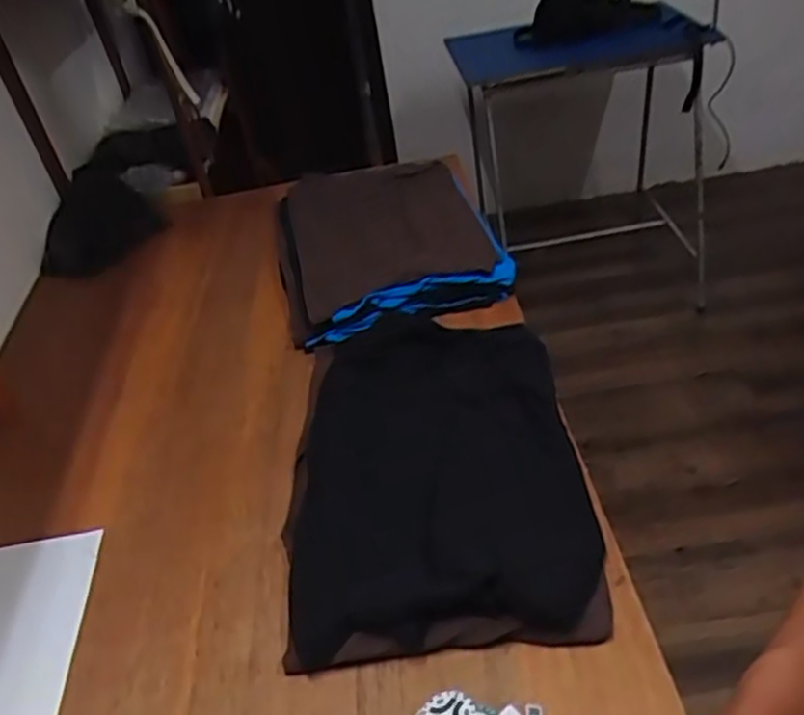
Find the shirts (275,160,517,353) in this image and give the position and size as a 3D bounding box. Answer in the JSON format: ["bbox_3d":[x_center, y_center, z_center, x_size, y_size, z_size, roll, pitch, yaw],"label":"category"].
[{"bbox_3d":[-0.027,-0.228,1.419,0.406,0.087,0.557,-13,40,-7],"label":"shirts"}]

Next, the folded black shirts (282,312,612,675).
[{"bbox_3d":[0.039,0.118,0.974,0.356,0.050,0.538,-6,40,1],"label":"folded black shirts"}]

